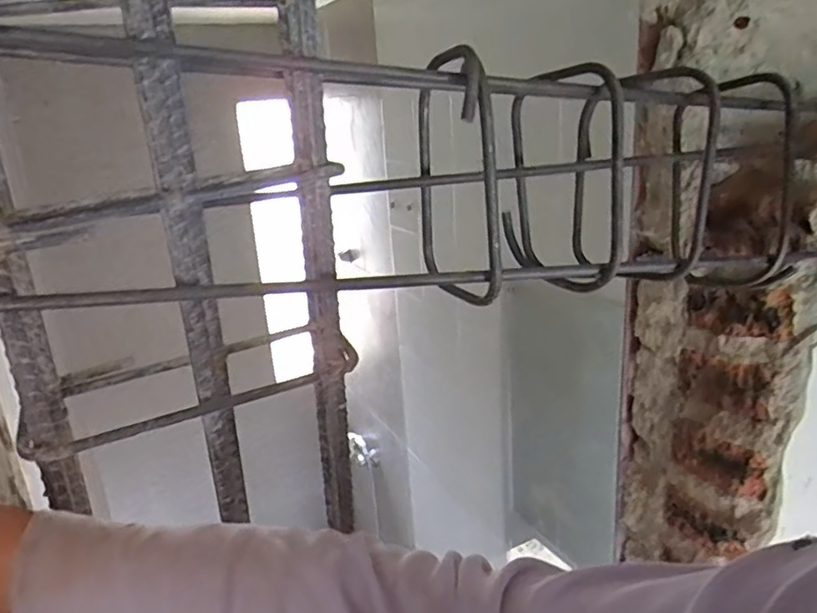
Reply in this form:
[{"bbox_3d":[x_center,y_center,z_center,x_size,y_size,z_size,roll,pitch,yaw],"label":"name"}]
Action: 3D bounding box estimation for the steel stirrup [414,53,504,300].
[{"bbox_3d":[0.031,-0.084,0.419,0.024,0.161,0.121,-8,19,-11],"label":"steel stirrup"}]

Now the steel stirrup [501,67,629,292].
[{"bbox_3d":[0.110,-0.090,0.450,0.020,0.155,0.120,-10,15,-26],"label":"steel stirrup"}]

